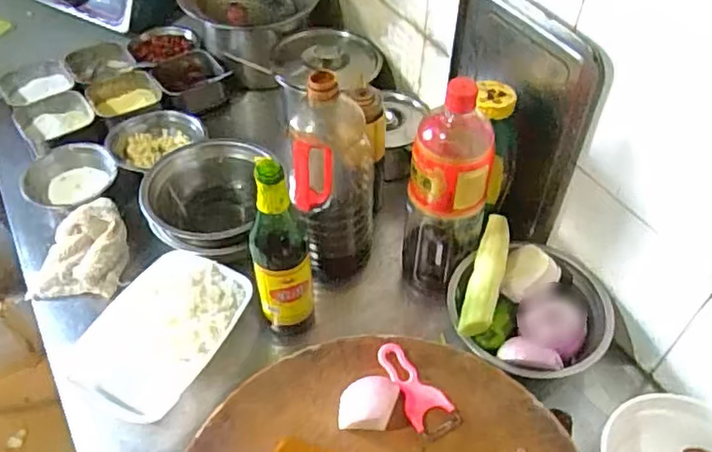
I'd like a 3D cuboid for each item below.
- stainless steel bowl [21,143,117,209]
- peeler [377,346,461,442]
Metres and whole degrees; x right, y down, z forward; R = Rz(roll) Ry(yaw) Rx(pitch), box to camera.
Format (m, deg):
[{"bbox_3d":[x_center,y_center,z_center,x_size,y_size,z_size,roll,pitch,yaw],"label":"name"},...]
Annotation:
[{"bbox_3d":[-0.418,-0.073,0.900,0.115,0.044,0.113,0,49,0],"label":"stainless steel bowl"},{"bbox_3d":[0.056,0.158,0.603,0.042,0.014,0.101,-28,54,-22],"label":"peeler"}]

